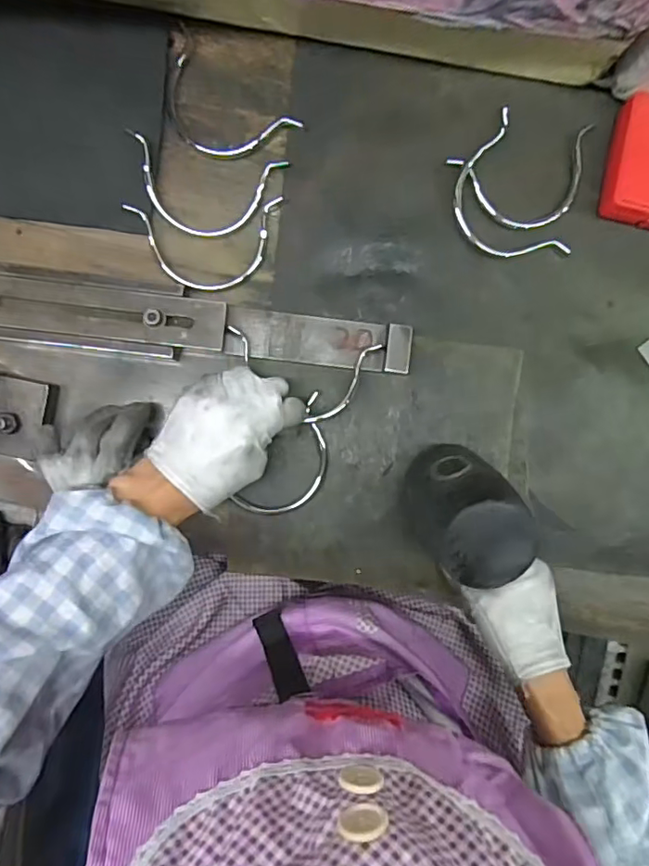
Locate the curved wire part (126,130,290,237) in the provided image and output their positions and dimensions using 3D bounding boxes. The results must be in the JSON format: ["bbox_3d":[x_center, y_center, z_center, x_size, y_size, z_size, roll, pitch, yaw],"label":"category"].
[{"bbox_3d":[-0.097,-0.197,0.444,0.124,0.021,0.068,10,92,-4],"label":"curved wire part"}]

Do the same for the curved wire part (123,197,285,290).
[{"bbox_3d":[-0.094,-0.153,0.448,0.124,0.013,0.069,-6,93,-3],"label":"curved wire part"}]

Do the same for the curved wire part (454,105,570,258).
[{"bbox_3d":[0.145,-0.185,0.447,0.069,0.024,0.120,-33,94,-2],"label":"curved wire part"}]

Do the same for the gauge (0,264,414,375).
[{"bbox_3d":[-0.106,-0.085,0.440,0.346,0.027,0.056,7,92,-4],"label":"gauge"}]

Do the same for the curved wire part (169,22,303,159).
[{"bbox_3d":[-0.086,-0.258,0.437,0.121,0.013,0.067,39,95,-3],"label":"curved wire part"}]

